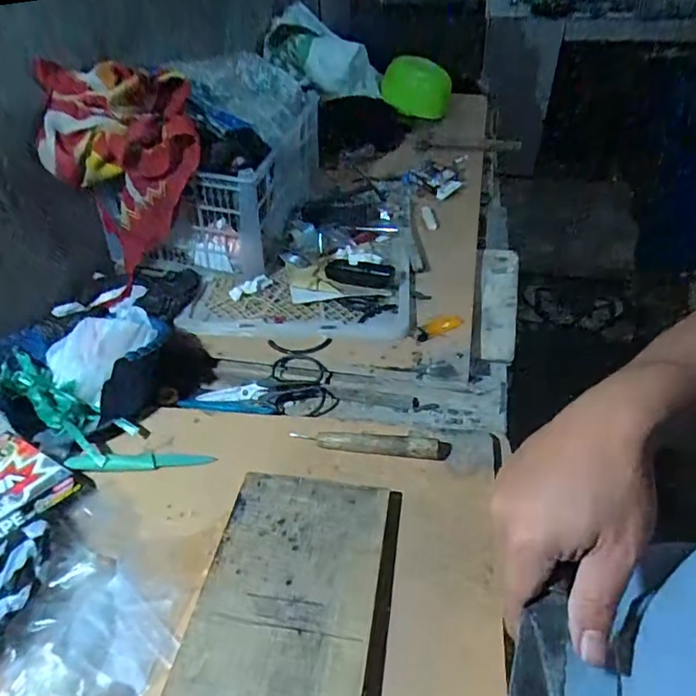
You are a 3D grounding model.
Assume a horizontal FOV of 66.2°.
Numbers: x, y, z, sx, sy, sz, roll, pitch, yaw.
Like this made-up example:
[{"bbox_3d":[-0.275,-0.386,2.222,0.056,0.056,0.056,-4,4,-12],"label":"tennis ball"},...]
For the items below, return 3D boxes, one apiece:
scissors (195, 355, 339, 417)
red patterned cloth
[{"bbox_3d":[-0.111,0.051,0.747,0.189,0.082,0.017,4,1,3],"label":"scissors"},{"bbox_3d":[-0.327,-0.263,0.831,0.205,0.286,0.165,-9,44,-9],"label":"red patterned cloth"}]

